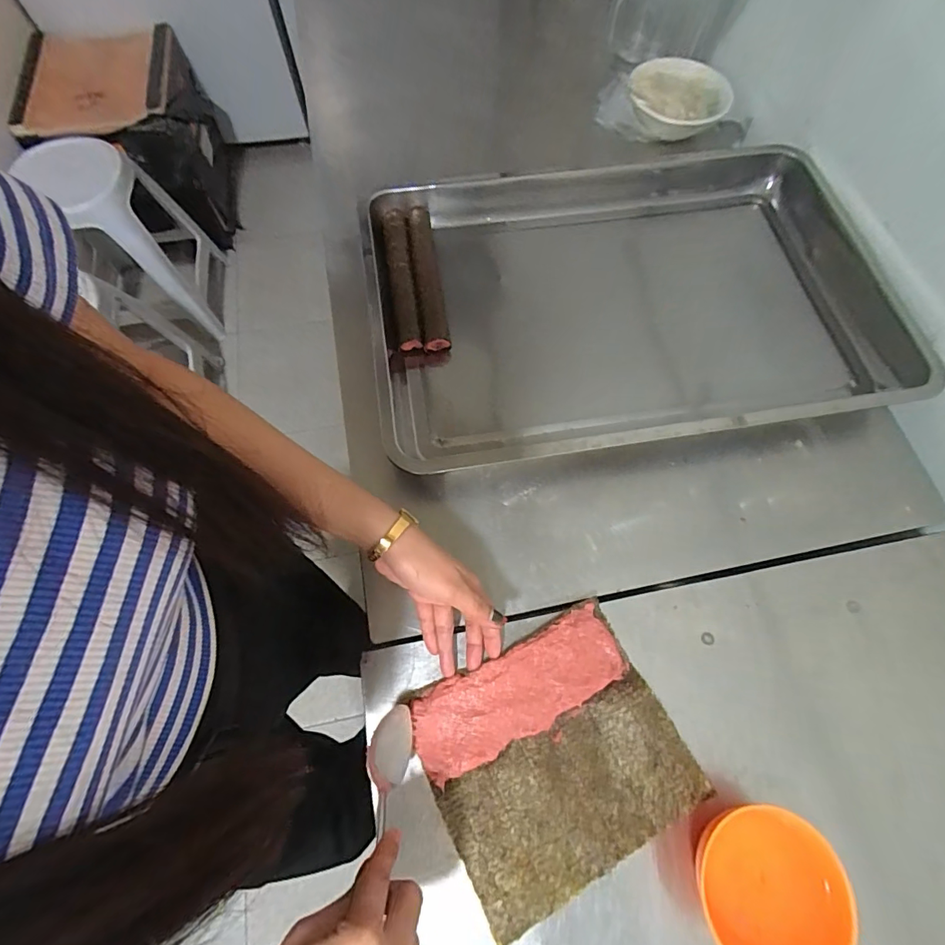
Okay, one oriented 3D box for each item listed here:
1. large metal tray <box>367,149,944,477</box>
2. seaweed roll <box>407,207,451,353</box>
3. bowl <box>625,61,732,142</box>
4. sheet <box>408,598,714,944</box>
[{"bbox_3d":[0.184,-0.206,0.536,0.568,0.060,0.396,-7,69,-3],"label":"large metal tray"},{"bbox_3d":[-0.054,-0.237,0.548,0.030,0.030,0.203,-8,69,-4],"label":"seaweed roll"},{"bbox_3d":[0.276,-0.500,0.618,0.125,0.053,0.125,0,68,-1],"label":"bowl"},{"bbox_3d":[0.067,0.234,0.381,0.195,0.014,0.175,-25,71,-10],"label":"sheet"}]

